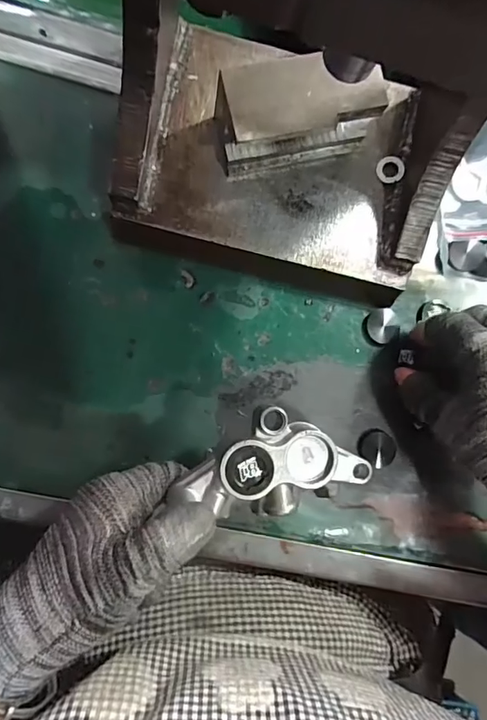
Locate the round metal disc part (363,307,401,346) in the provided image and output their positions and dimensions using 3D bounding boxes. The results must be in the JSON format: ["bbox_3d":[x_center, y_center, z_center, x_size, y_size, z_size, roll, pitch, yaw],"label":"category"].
[{"bbox_3d":[0.097,-0.024,0.321,0.029,0.005,0.024,-32,92,-8],"label":"round metal disc part"}]

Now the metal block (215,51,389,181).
[{"bbox_3d":[0.030,-0.142,0.270,0.098,0.052,0.040,-12,89,-8],"label":"metal block"}]

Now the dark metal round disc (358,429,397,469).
[{"bbox_3d":[0.092,0.061,0.316,0.027,0.004,0.024,40,83,-4],"label":"dark metal round disc"}]

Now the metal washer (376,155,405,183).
[{"bbox_3d":[0.096,-0.125,0.302,0.017,0.005,0.019,42,83,-4],"label":"metal washer"}]

